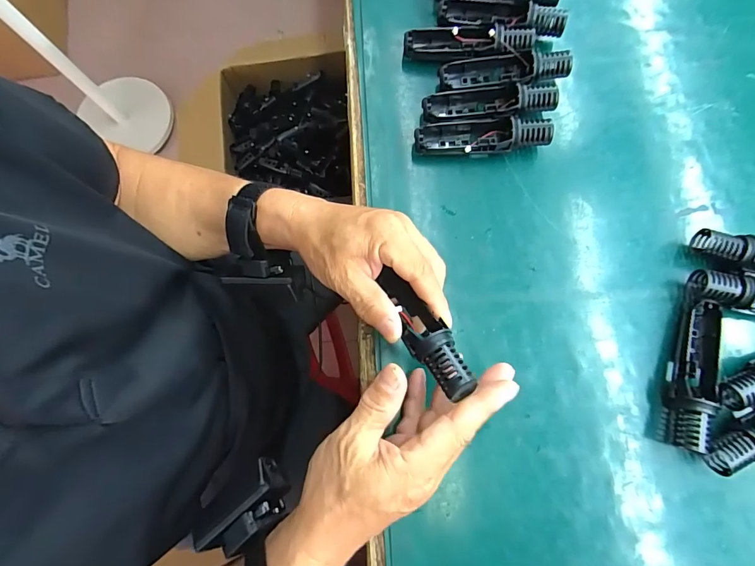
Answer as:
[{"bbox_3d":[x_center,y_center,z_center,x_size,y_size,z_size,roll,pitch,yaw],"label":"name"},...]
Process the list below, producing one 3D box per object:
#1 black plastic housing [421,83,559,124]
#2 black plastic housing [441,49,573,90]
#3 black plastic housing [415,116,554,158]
[{"bbox_3d":[0.104,-0.169,0.374,0.120,0.030,0.033,-3,77,-1],"label":"black plastic housing"},{"bbox_3d":[0.121,-0.202,0.381,0.120,0.031,0.029,-3,77,-1],"label":"black plastic housing"},{"bbox_3d":[0.096,-0.134,0.367,0.120,0.033,0.030,-1,77,0],"label":"black plastic housing"}]

